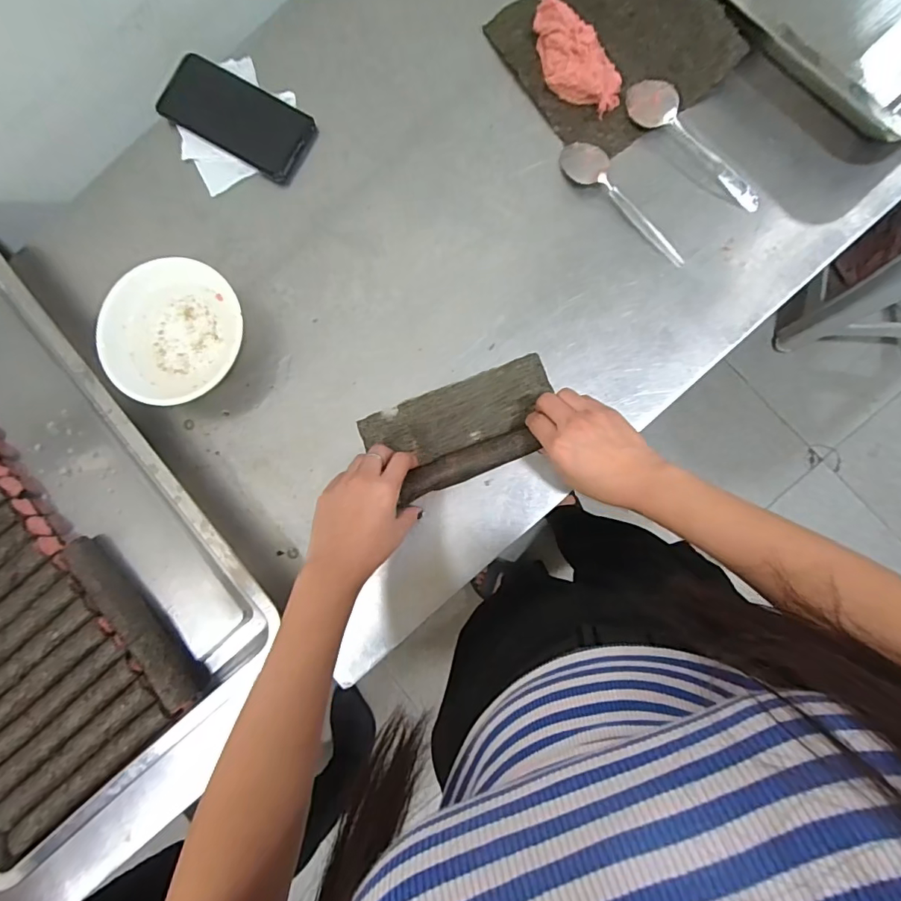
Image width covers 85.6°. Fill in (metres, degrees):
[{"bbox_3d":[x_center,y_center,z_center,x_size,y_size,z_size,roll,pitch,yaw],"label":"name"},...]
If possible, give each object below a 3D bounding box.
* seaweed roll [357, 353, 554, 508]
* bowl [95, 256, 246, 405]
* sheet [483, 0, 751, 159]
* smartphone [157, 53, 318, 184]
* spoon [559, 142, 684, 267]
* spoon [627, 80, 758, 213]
[{"bbox_3d":[0.014,-0.022,0.477,0.188,0.039,0.094,-22,86,-1],"label":"seaweed roll"},{"bbox_3d":[-0.280,-0.120,0.500,0.140,0.043,0.139,0,87,4],"label":"bowl"},{"bbox_3d":[0.157,-0.412,0.488,0.175,0.054,0.197,-34,85,2],"label":"sheet"},{"bbox_3d":[-0.233,-0.364,0.531,0.170,0.011,0.076,31,90,5],"label":"smartphone"},{"bbox_3d":[0.177,-0.251,0.487,0.166,0.014,0.038,43,91,5],"label":"spoon"},{"bbox_3d":[0.245,-0.305,0.483,0.032,0.018,0.170,-45,85,1],"label":"spoon"}]

